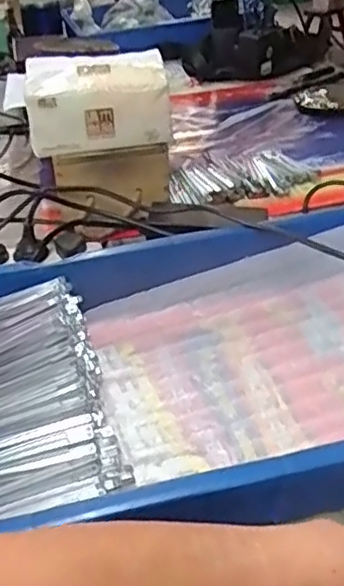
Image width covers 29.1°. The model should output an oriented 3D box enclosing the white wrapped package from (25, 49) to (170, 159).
[{"bbox_3d":[-0.090,-0.223,0.764,0.162,0.086,0.101,-8,35,-5],"label":"white wrapped package"}]

